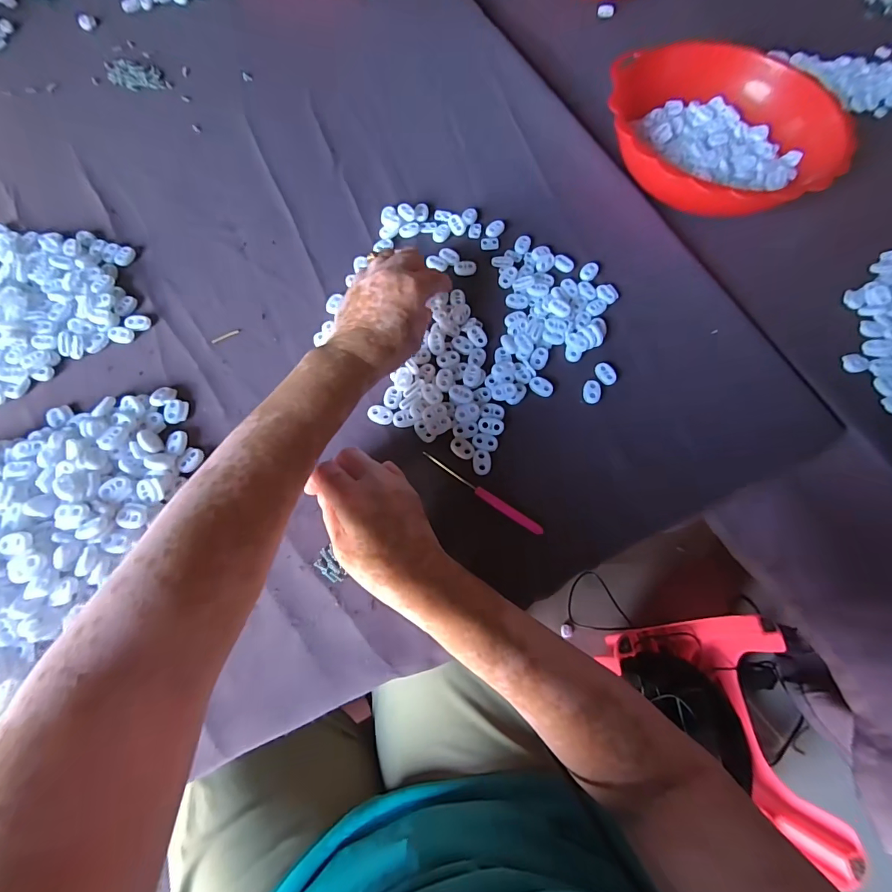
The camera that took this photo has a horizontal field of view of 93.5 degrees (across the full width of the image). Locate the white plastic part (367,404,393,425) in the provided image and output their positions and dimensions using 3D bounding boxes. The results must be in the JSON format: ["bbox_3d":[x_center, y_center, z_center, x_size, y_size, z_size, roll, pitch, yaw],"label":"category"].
[{"bbox_3d":[-0.058,-0.028,0.372,0.023,0.005,0.015,19,70,5],"label":"white plastic part"}]

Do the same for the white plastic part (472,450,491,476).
[{"bbox_3d":[0.031,0.013,0.357,0.015,0.004,0.022,-2,69,-3],"label":"white plastic part"}]

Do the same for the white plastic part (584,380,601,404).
[{"bbox_3d":[0.133,-0.050,0.384,0.014,0.006,0.023,6,69,0],"label":"white plastic part"}]

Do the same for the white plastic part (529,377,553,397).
[{"bbox_3d":[0.087,-0.054,0.385,0.022,0.005,0.015,41,73,13],"label":"white plastic part"}]

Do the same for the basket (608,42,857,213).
[{"bbox_3d":[0.288,-0.329,0.454,0.220,0.074,0.219,3,69,-1],"label":"basket"}]

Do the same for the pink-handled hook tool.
[{"bbox_3d":[0.029,0.038,0.348,0.115,0.004,0.009,34,72,10],"label":"pink-handled hook tool"}]

